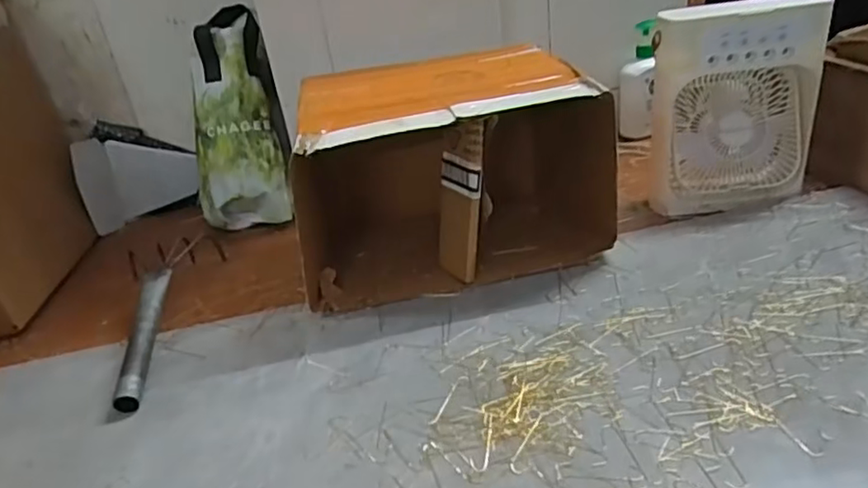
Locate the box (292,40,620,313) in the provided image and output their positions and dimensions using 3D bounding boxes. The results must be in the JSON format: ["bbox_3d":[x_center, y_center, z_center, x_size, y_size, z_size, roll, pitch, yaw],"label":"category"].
[{"bbox_3d":[0.005,-0.110,0.783,0.338,0.210,0.301,-10,28,-4],"label":"box"}]

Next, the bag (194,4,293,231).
[{"bbox_3d":[-0.285,-0.186,0.900,0.129,0.323,0.086,-4,4,7],"label":"bag"}]

